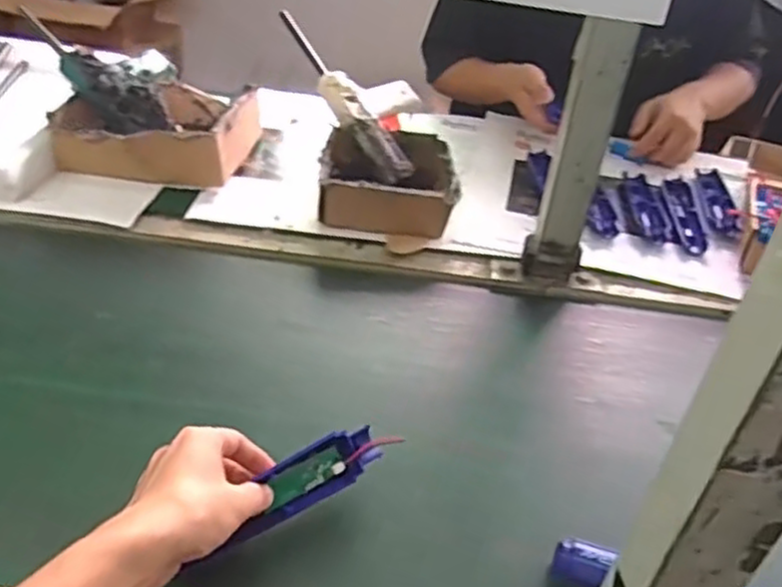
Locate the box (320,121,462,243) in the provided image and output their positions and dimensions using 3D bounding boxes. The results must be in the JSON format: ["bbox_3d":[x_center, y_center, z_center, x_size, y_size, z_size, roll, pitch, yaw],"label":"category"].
[{"bbox_3d":[-0.003,-0.134,0.867,0.154,0.057,0.170,4,38,-3],"label":"box"}]

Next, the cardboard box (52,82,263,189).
[{"bbox_3d":[-0.285,-0.214,0.916,0.215,0.073,0.211,6,38,-1],"label":"cardboard box"}]

